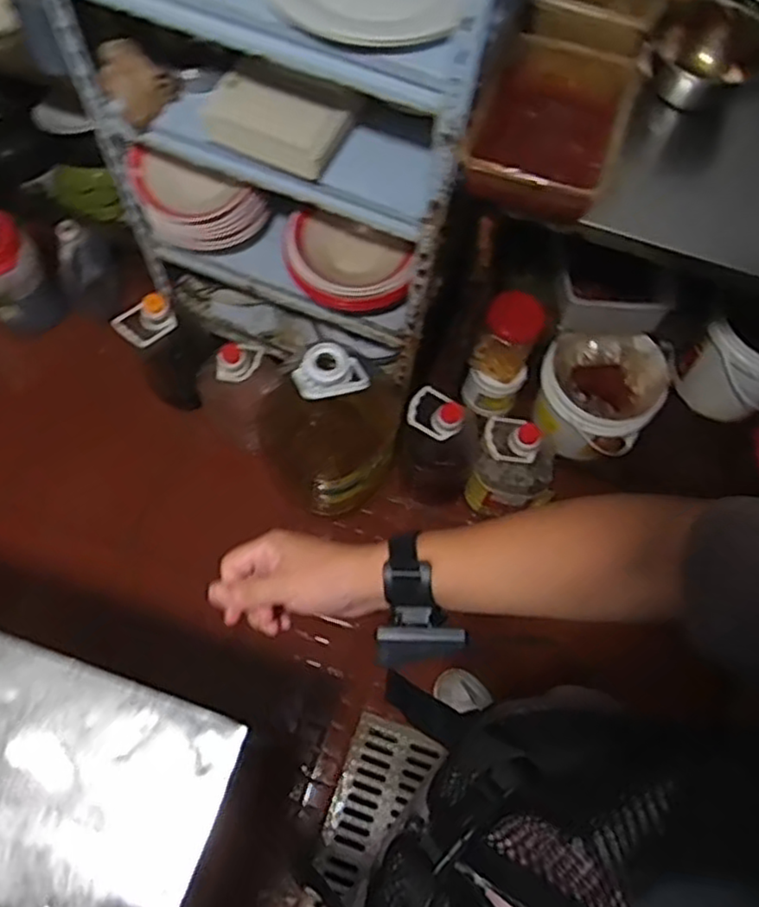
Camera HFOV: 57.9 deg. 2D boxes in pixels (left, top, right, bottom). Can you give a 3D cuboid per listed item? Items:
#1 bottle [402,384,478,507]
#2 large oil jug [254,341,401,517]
[{"bbox_3d":[0.120,-0.007,1.441,0.153,0.304,0.131,8,67,0],"label":"bottle"},{"bbox_3d":[-0.064,-0.055,1.364,0.277,0.504,0.215,-37,74,-17],"label":"large oil jug"}]

